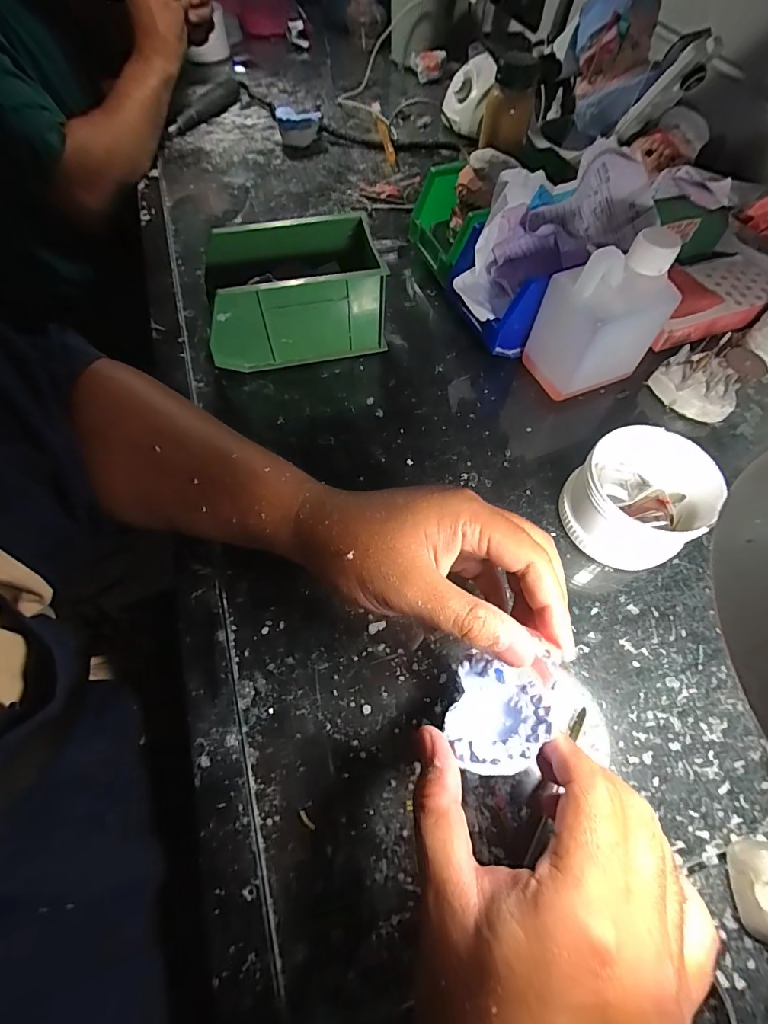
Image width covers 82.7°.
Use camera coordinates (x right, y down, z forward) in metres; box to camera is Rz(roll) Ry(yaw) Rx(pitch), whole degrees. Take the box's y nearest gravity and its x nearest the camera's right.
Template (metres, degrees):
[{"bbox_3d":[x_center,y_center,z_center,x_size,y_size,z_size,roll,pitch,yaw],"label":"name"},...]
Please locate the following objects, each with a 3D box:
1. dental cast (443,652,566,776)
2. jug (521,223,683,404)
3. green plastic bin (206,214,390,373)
[{"bbox_3d":[0.065,0.112,0.239,0.053,0.030,0.056,11,62,5],"label":"dental cast"},{"bbox_3d":[0.191,-0.171,0.386,0.083,0.129,0.067,-17,63,-10],"label":"jug"},{"bbox_3d":[-0.089,-0.212,0.428,0.159,0.086,0.098,-11,62,-7],"label":"green plastic bin"}]

